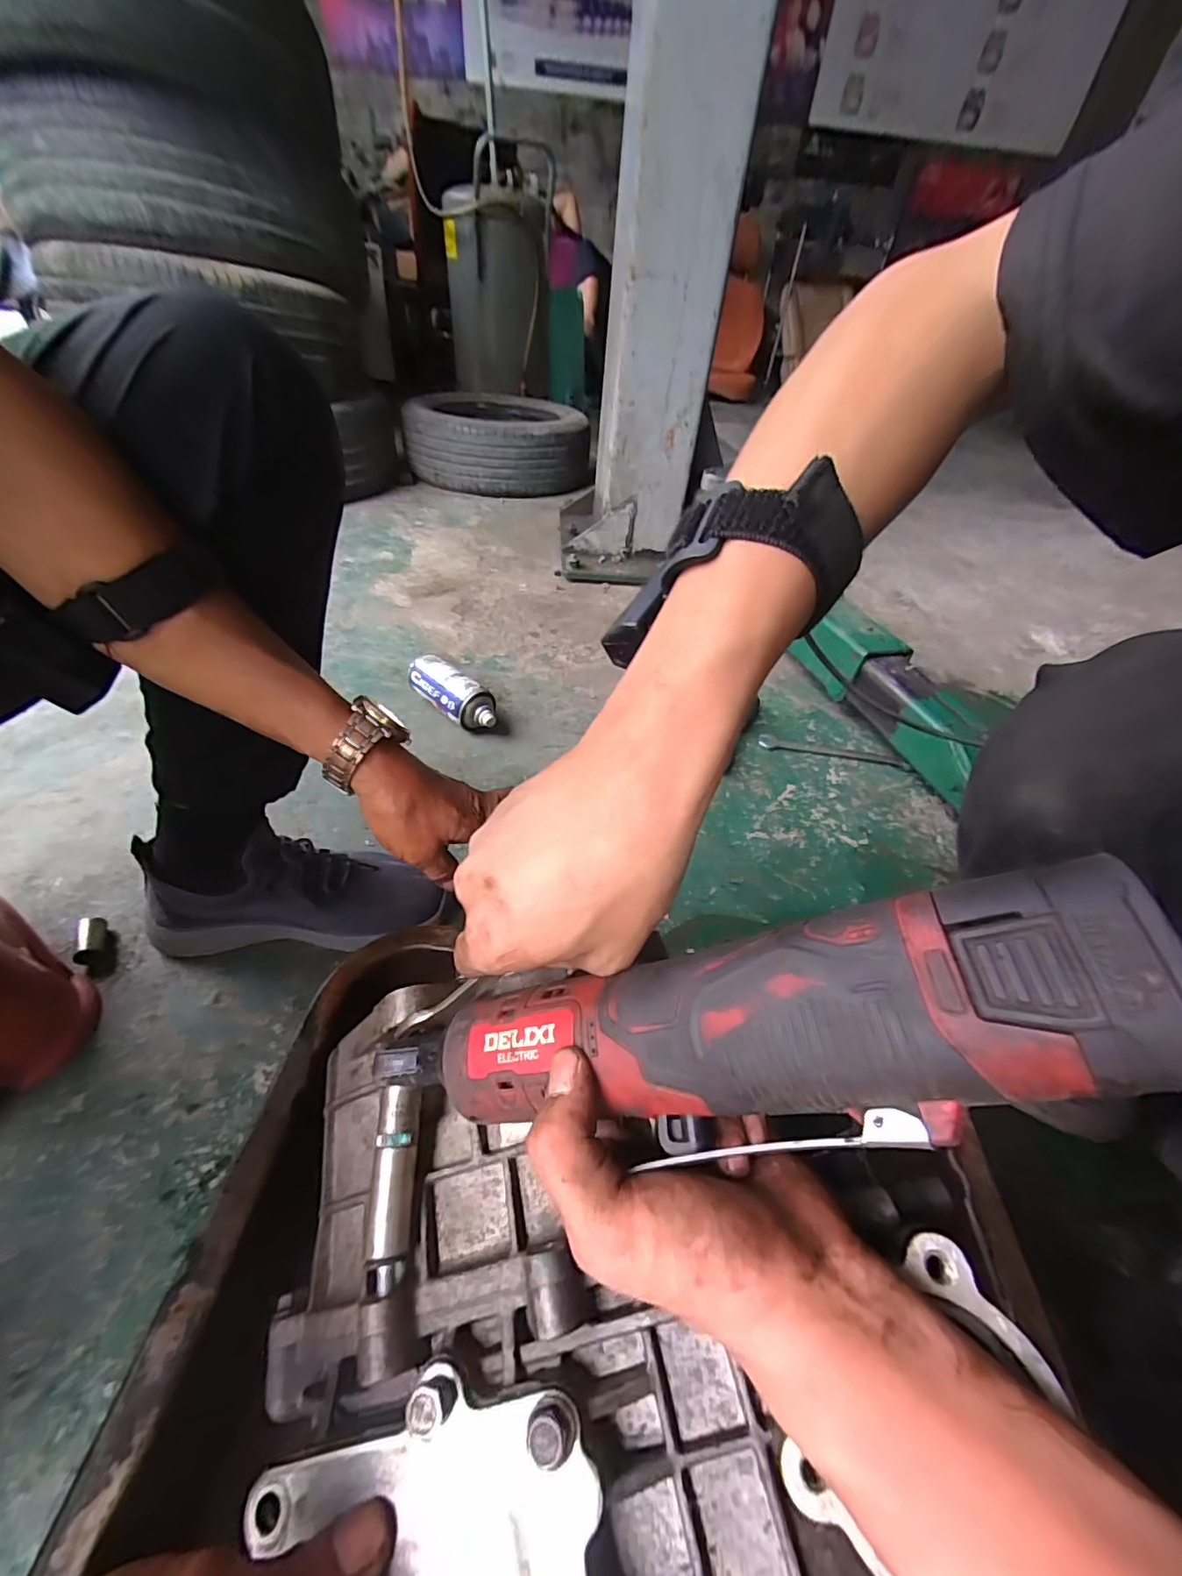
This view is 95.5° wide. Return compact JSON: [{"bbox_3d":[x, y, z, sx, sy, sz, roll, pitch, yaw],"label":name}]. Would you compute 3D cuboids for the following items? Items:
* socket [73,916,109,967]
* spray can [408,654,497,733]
[{"bbox_3d":[-0.443,0.138,0.477,0.020,0.024,0.041,-15,47,-22],"label":"socket"},{"bbox_3d":[-0.195,-0.129,0.763,0.154,0.067,0.056,34,50,27],"label":"spray can"}]

